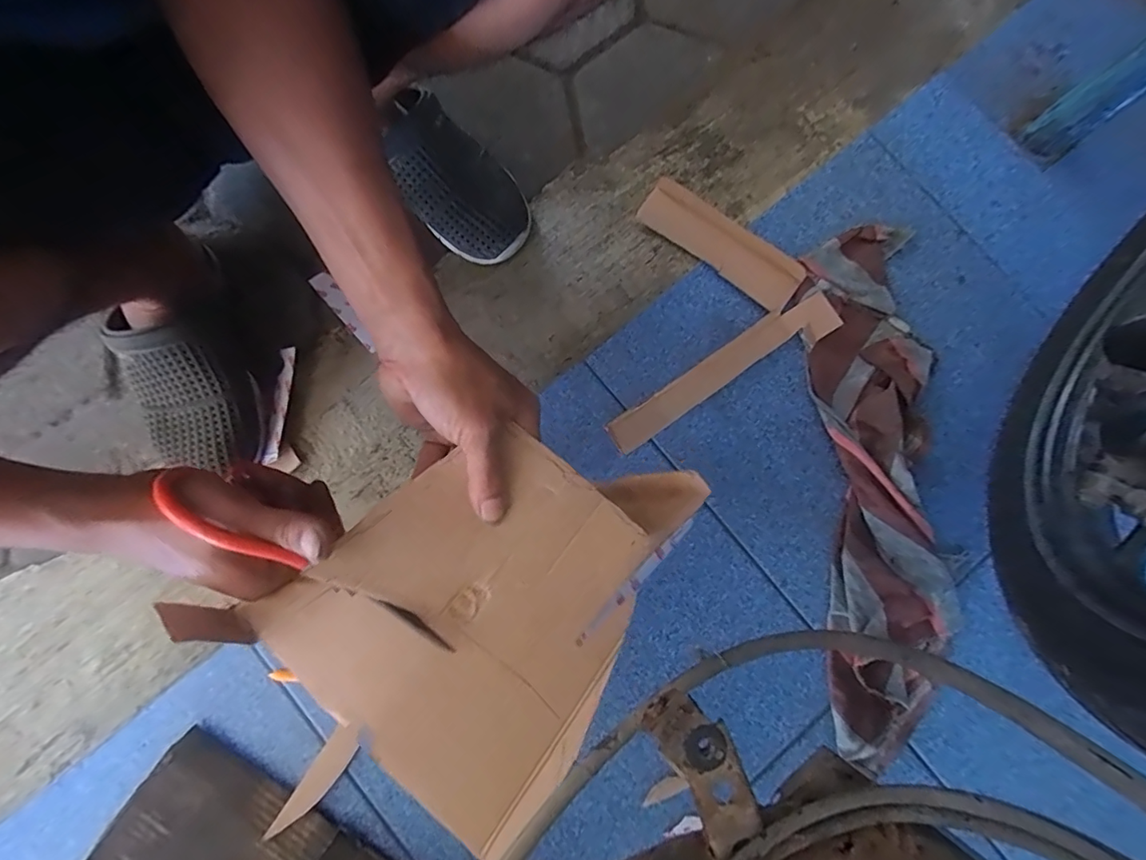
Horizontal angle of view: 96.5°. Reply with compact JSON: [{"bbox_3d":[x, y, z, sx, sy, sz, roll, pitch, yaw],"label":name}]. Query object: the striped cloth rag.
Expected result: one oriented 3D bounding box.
[{"bbox_3d":[0.295,0.042,0.483,0.115,0.035,0.499,1,82,-3],"label":"striped cloth rag"}]

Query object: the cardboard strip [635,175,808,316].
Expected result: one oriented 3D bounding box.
[{"bbox_3d":[0.148,-0.190,0.522,0.176,0.014,0.051,39,95,6],"label":"cardboard strip"}]

